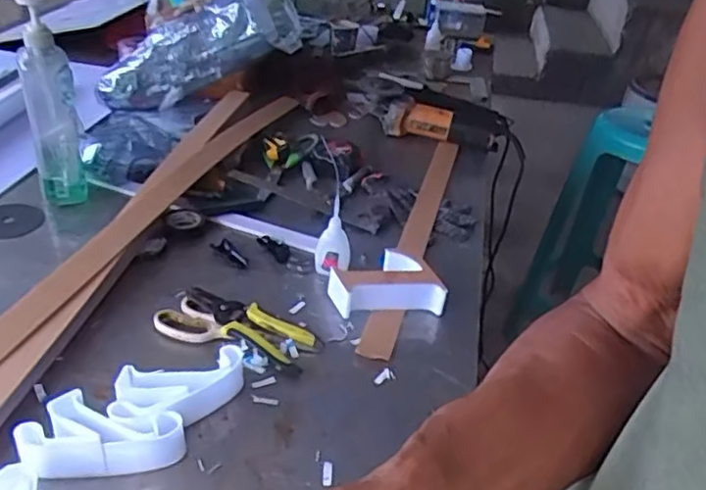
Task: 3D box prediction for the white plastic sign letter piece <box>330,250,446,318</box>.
[{"bbox_3d":[0.039,0.049,0.818,0.136,0.046,0.084,-1,34,-13],"label":"white plastic sign letter piece"}]

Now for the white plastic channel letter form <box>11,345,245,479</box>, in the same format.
[{"bbox_3d":[-0.197,0.160,0.608,0.206,0.041,0.097,-9,36,-23],"label":"white plastic channel letter form"}]

